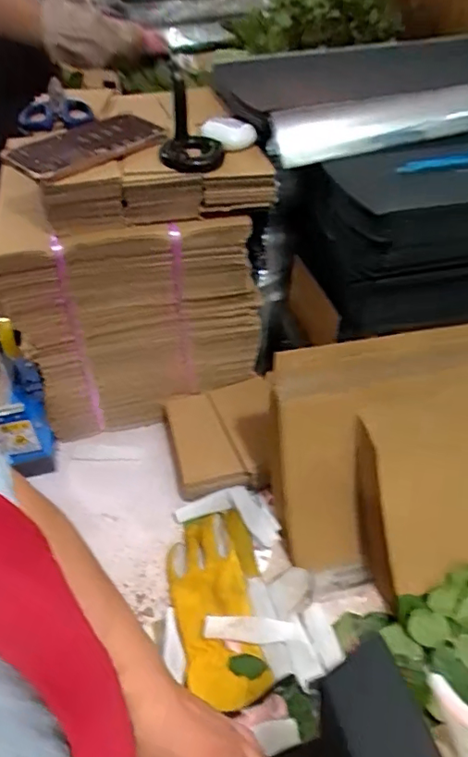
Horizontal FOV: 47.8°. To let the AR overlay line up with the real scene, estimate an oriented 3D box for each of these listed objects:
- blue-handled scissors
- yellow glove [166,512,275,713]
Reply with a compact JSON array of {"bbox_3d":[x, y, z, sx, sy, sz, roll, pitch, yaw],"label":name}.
[{"bbox_3d":[-0.209,-0.331,0.635,0.078,0.016,0.144,-7,45,-5],"label":"blue-handled scissors"},{"bbox_3d":[-0.018,0.235,0.561,0.095,0.034,0.204,-11,46,-8],"label":"yellow glove"}]

